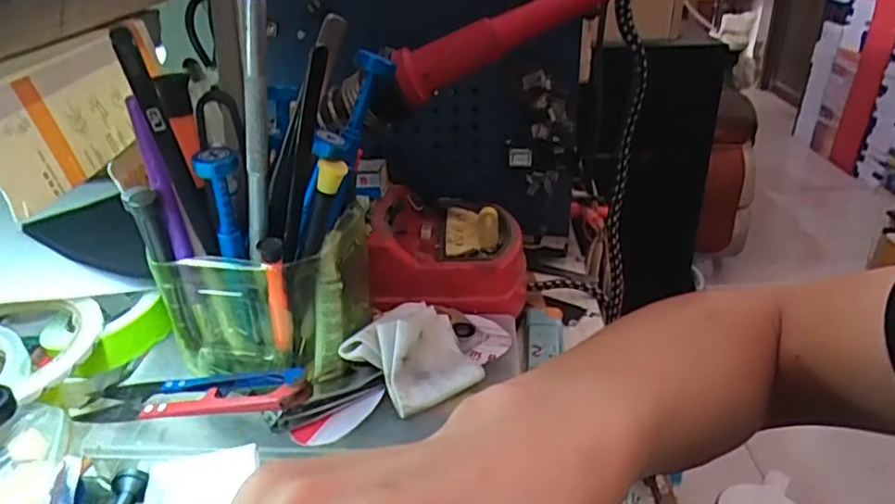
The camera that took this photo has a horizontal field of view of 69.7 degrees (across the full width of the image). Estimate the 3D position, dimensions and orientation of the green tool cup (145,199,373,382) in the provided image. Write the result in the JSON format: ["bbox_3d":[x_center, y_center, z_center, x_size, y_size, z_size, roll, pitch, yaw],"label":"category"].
[{"bbox_3d":[-0.082,0.022,0.314,0.082,0.071,0.066,3,28,9],"label":"green tool cup"}]

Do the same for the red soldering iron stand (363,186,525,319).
[{"bbox_3d":[0.002,0.000,0.402,0.095,0.056,0.093,-2,28,-1],"label":"red soldering iron stand"}]

